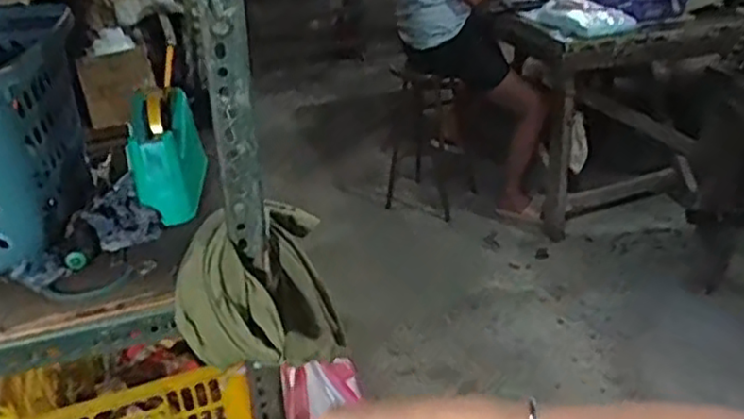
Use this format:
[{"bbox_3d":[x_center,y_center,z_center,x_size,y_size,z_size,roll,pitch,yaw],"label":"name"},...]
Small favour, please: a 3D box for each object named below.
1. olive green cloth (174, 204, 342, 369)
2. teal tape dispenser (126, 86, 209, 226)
[{"bbox_3d":[-0.108,0.091,0.752,0.104,0.174,0.180,7,30,21],"label":"olive green cloth"},{"bbox_3d":[-0.240,-0.068,0.843,0.086,0.111,0.148,-11,28,-12],"label":"teal tape dispenser"}]

